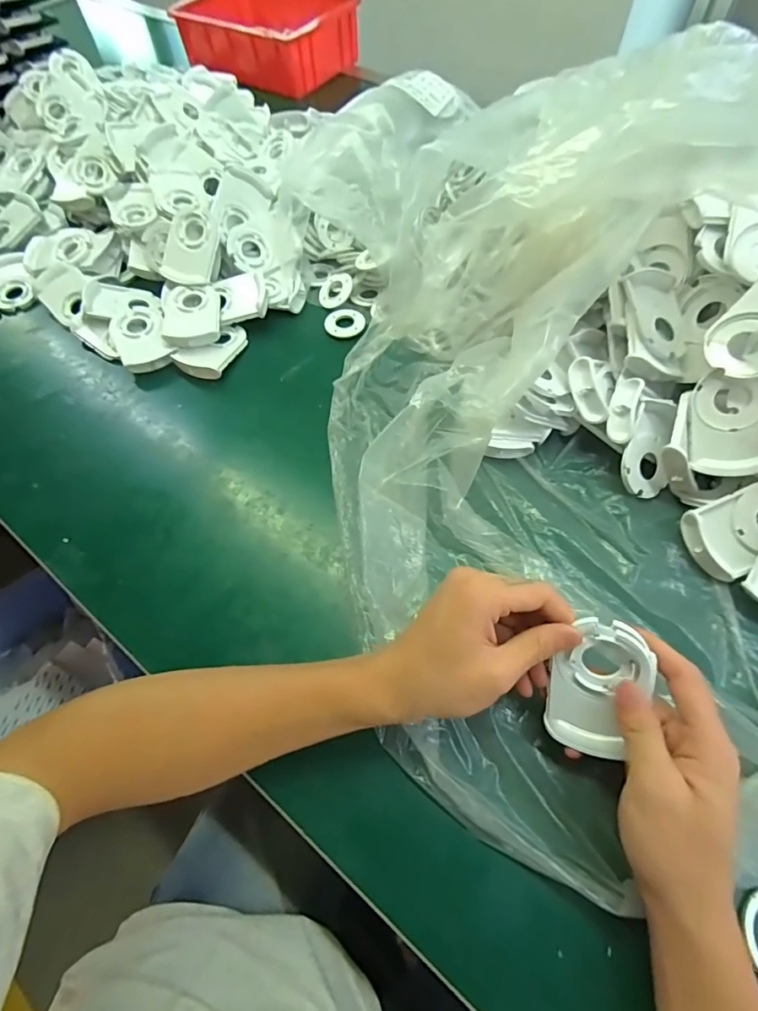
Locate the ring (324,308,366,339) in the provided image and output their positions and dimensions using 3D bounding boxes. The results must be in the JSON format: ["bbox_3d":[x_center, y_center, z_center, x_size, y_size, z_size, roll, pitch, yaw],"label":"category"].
[{"bbox_3d":[-0.038,-0.207,0.532,0.043,0.005,0.045,5,61,5],"label":"ring"}]

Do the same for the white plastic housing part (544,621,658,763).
[{"bbox_3d":[0.133,0.109,0.287,0.049,0.019,0.084,23,108,27],"label":"white plastic housing part"}]

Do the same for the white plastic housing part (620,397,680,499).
[{"bbox_3d":[0.232,-0.048,0.400,0.051,0.016,0.080,18,89,-23],"label":"white plastic housing part"}]

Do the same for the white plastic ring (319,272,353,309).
[{"bbox_3d":[-0.050,-0.250,0.550,0.039,0.008,0.043,35,102,29],"label":"white plastic ring"}]

